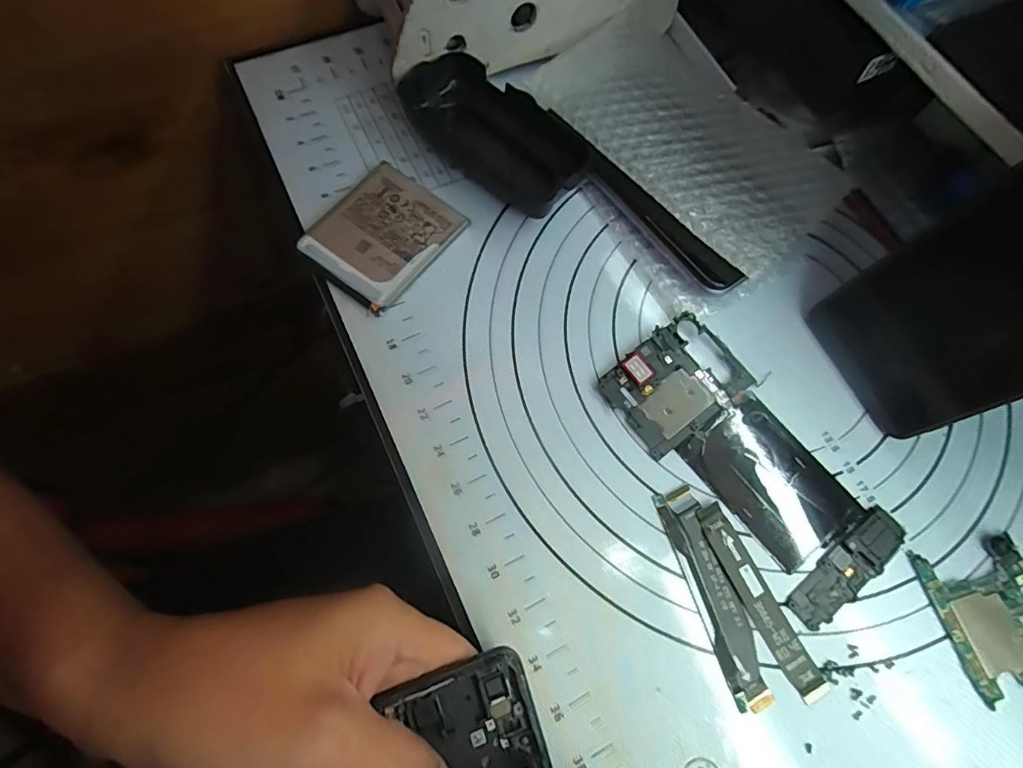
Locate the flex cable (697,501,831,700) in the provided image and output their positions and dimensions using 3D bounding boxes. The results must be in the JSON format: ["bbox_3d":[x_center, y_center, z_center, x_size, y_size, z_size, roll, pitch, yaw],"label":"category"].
[{"bbox_3d":[0.108,0.093,0.223,0.014,0.004,0.084,-25,73,-10],"label":"flex cable"}]

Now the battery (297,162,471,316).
[{"bbox_3d":[-0.068,-0.080,0.275,0.061,0.008,0.072,38,73,10],"label":"battery"}]

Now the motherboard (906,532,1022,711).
[{"bbox_3d":[0.212,0.100,0.223,0.049,0.004,0.059,-14,72,-7],"label":"motherboard"}]

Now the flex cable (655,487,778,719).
[{"bbox_3d":[0.089,0.091,0.224,0.018,0.004,0.091,-16,72,-8],"label":"flex cable"}]

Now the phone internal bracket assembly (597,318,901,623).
[{"bbox_3d":[0.111,0.035,0.244,0.063,0.005,0.144,-36,76,-14],"label":"phone internal bracket assembly"}]

